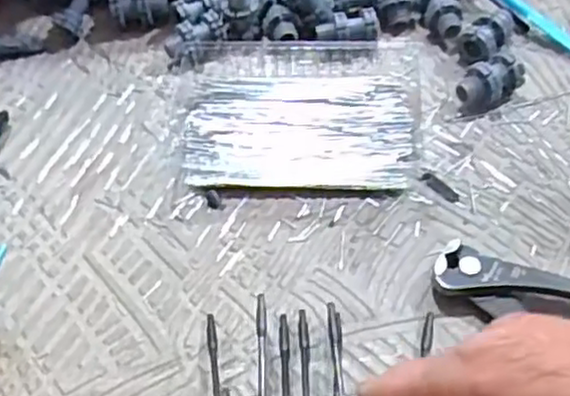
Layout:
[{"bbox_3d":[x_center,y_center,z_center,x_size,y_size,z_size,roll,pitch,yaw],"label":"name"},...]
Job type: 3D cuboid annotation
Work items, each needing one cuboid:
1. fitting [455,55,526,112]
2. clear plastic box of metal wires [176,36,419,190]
[{"bbox_3d":[0.117,-0.065,0.417,0.037,0.022,0.020,-26,54,-15],"label":"fitting"},{"bbox_3d":[0.008,-0.054,0.430,0.140,0.007,0.118,1,52,6],"label":"clear plastic box of metal wires"}]

